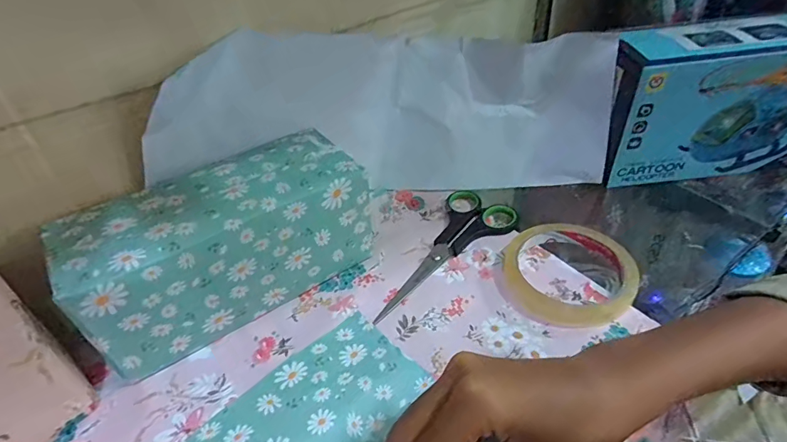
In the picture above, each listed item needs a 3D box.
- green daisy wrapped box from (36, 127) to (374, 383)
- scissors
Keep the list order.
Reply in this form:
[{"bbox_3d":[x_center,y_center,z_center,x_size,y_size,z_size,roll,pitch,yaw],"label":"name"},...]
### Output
[{"bbox_3d":[-0.114,0.016,0.312,0.188,0.087,0.077,-30,45,-26],"label":"green daisy wrapped box"},{"bbox_3d":[0.032,0.018,0.362,0.154,0.007,0.063,-29,48,-26],"label":"scissors"}]

